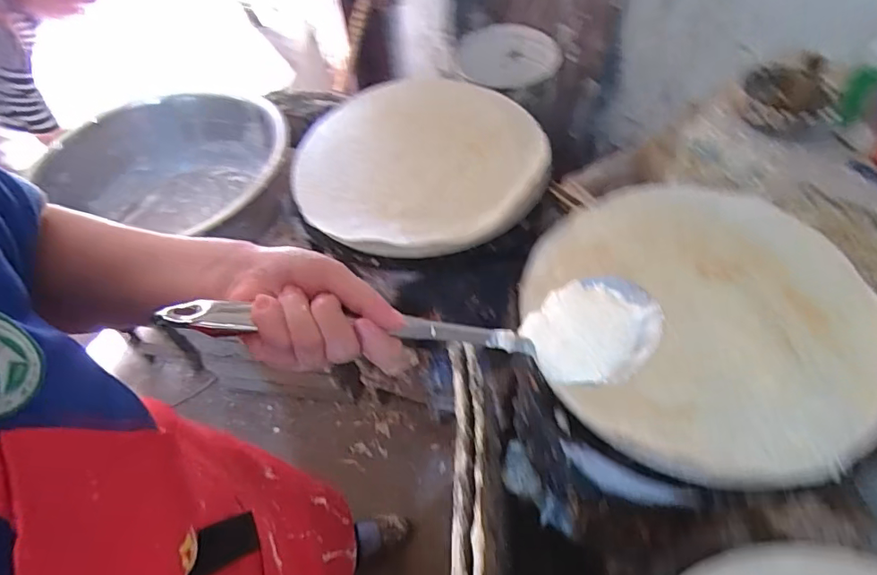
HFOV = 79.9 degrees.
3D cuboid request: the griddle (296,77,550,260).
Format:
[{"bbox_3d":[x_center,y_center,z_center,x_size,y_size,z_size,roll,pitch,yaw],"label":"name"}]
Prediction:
[{"bbox_3d":[-0.030,-0.196,0.786,0.362,0.031,0.354,-2,54,3],"label":"griddle"}]

